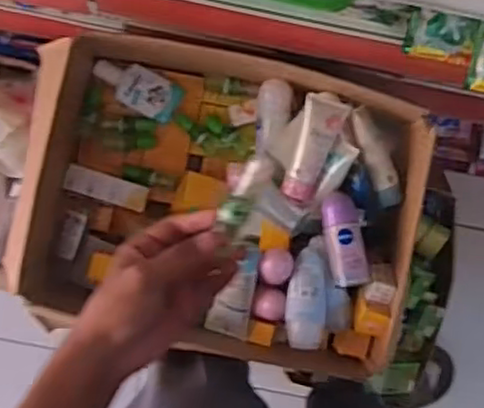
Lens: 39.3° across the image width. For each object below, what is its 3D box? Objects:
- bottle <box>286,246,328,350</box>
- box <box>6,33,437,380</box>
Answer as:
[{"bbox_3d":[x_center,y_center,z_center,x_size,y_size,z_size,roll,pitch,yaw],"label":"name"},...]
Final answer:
[{"bbox_3d":[0.071,0.103,0.737,0.042,0.026,0.104,5,94,0],"label":"bottle"},{"bbox_3d":[-0.027,-0.004,0.810,0.440,0.139,0.337,12,94,-1],"label":"box"}]

